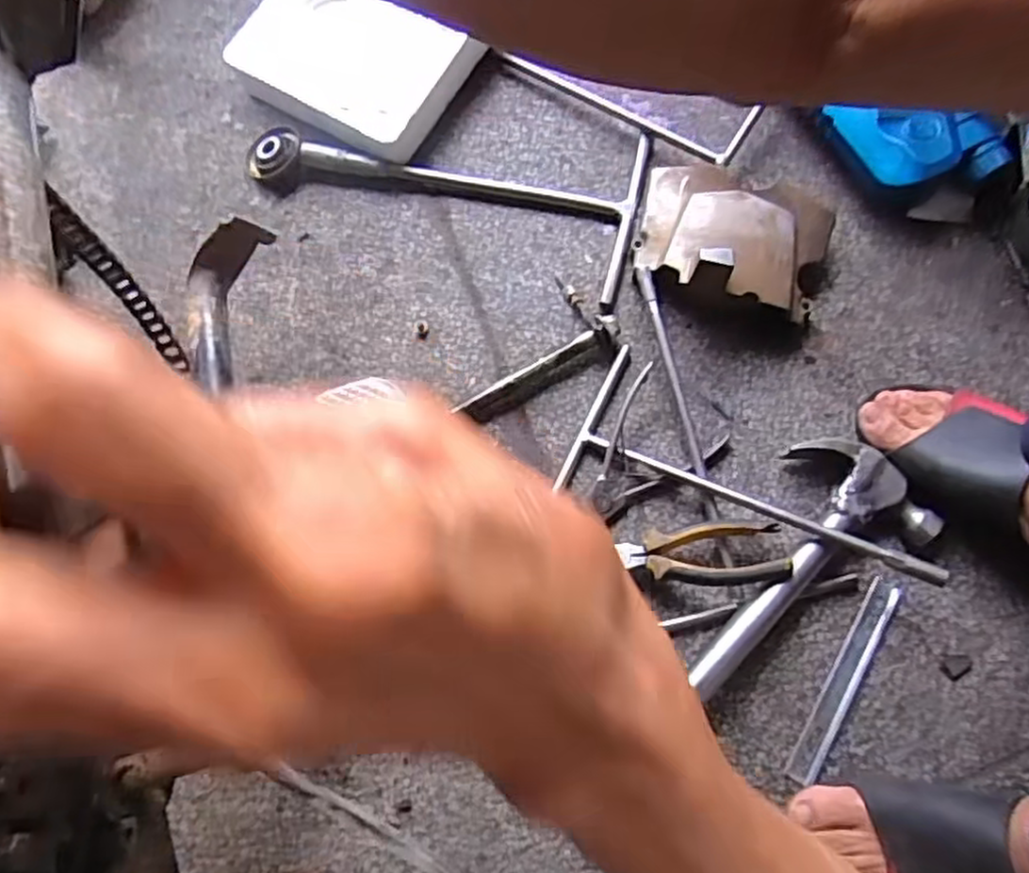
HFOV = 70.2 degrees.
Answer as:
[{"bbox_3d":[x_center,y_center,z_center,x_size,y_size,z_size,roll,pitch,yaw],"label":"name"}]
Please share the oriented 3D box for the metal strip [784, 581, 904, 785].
[{"bbox_3d":[0.252,0.183,0.558,0.024,0.011,0.166,30,77,10],"label":"metal strip"}]

